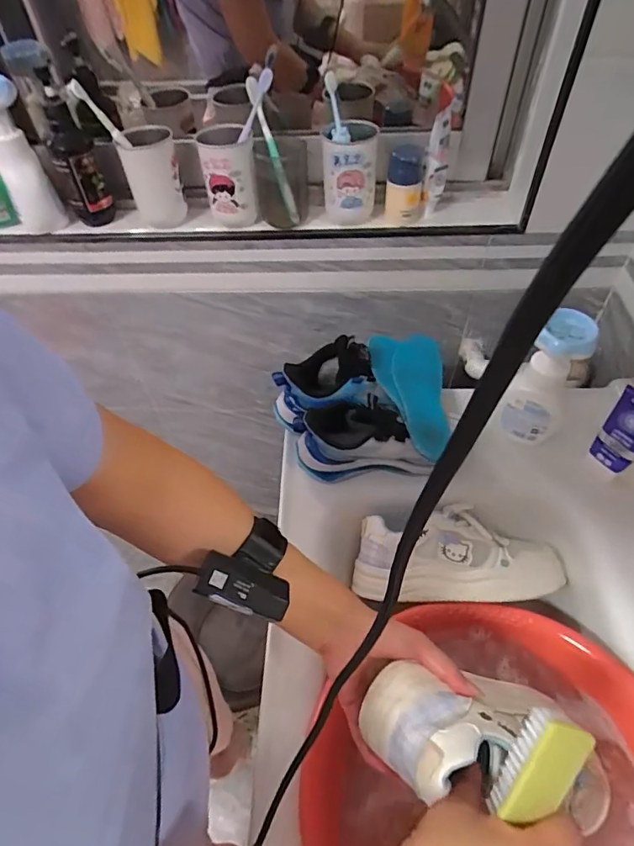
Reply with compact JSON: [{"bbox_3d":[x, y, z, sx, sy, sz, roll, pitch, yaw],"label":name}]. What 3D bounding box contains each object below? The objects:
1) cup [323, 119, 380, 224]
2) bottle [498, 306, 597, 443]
[{"bbox_3d":[0.047,-0.354,0.698,0.075,0.107,0.083,4,53,6],"label":"cup"},{"bbox_3d":[0.284,-0.050,0.621,0.075,0.179,0.070,26,58,21],"label":"bottle"}]

